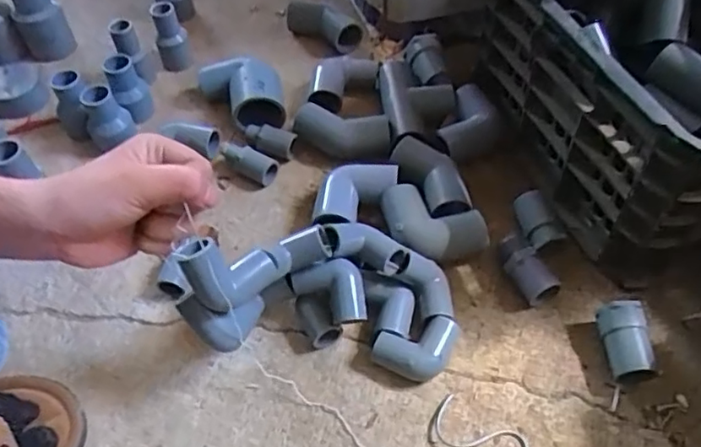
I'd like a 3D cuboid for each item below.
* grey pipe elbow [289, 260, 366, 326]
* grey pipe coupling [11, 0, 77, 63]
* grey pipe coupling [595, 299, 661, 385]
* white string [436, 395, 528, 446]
[{"bbox_3d":[-0.013,0.053,0.503,0.066,0.023,0.044,33,96,15],"label":"grey pipe elbow"},{"bbox_3d":[-0.386,-0.260,0.738,0.061,0.093,0.050,-29,58,-17],"label":"grey pipe coupling"},{"bbox_3d":[0.222,0.096,0.488,0.035,0.036,0.056,-7,54,-2],"label":"grey pipe coupling"},{"bbox_3d":[0.098,0.162,0.463,0.048,0.004,0.070,-35,60,-20],"label":"white string"}]

